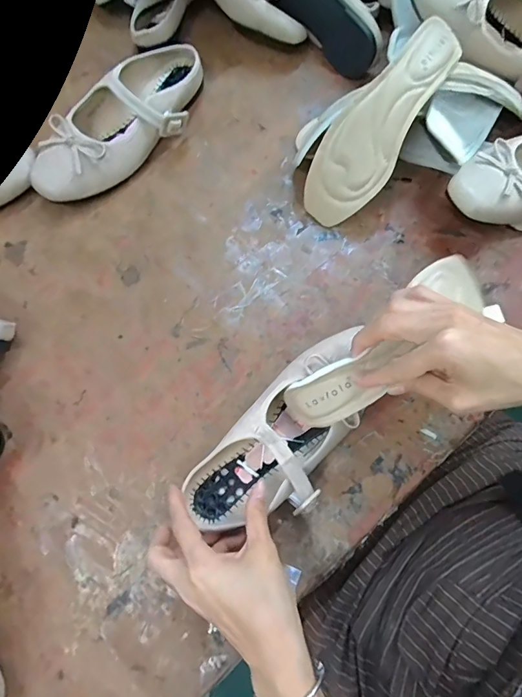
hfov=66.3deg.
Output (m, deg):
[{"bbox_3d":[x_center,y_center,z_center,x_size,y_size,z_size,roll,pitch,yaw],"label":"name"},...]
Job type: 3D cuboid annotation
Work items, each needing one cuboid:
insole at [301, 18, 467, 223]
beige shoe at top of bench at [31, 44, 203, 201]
[{"bbox_3d":[0.125,-0.228,0.405,0.073,0.055,0.219,38,102,9],"label":"insole"},{"bbox_3d":[-0.157,-0.257,0.457,0.234,0.048,0.099,-41,79,-9],"label":"beige shoe at top of bench"}]

